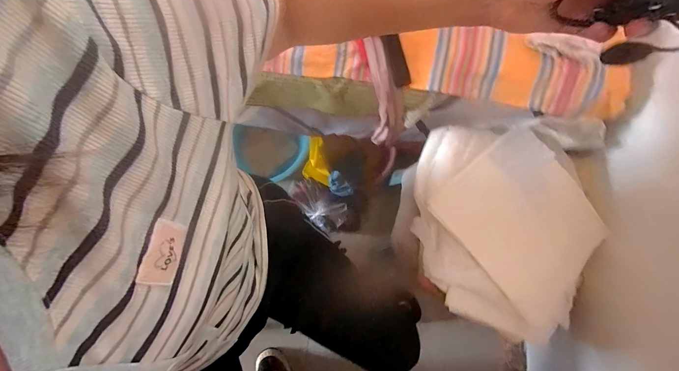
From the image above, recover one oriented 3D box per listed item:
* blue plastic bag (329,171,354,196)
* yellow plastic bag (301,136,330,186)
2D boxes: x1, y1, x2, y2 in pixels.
[{"bbox_3d":[0.000,0.003,0.854,0.049,0.046,0.079,-41,81,-9],"label":"blue plastic bag"},{"bbox_3d":[-0.066,-0.075,0.870,0.078,0.027,0.138,5,77,0],"label":"yellow plastic bag"}]

